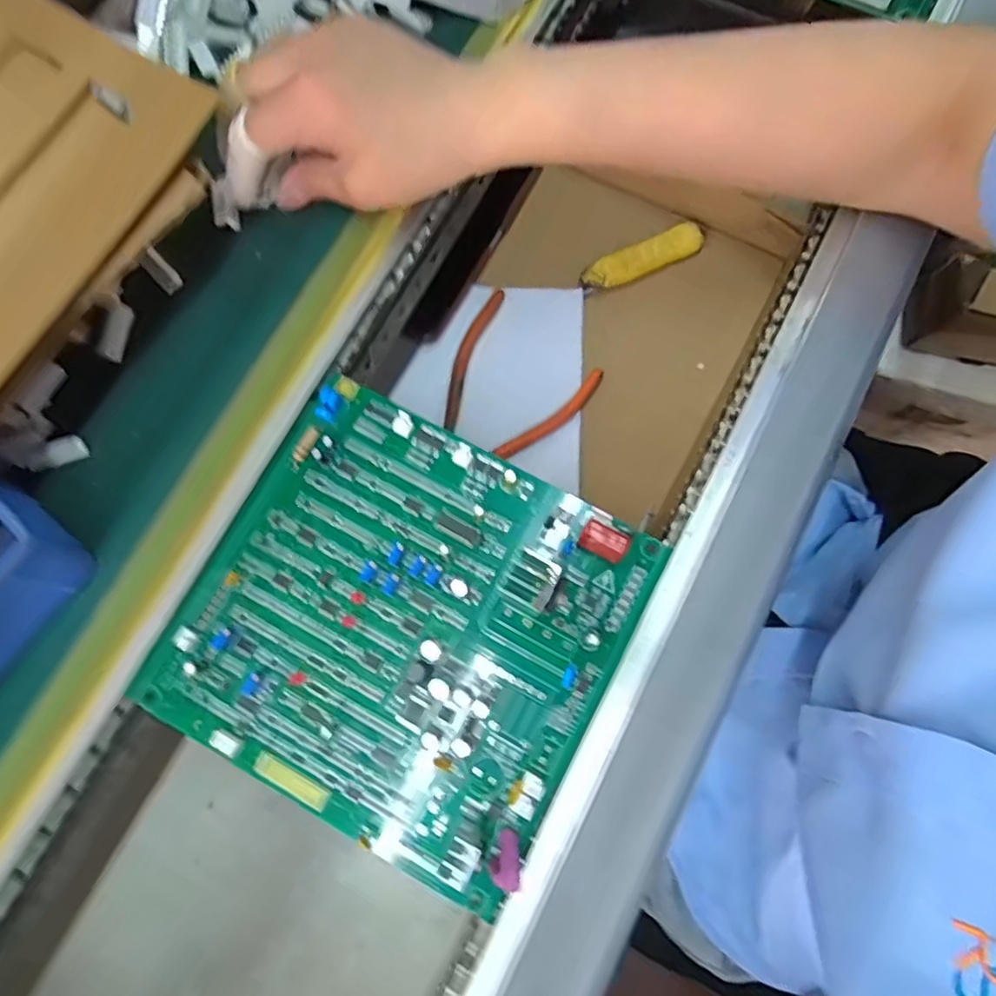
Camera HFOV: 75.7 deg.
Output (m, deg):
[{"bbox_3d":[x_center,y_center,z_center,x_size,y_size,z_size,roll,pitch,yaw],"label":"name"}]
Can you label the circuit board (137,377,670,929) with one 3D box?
[{"bbox_3d":[-0.043,0.055,0.288,0.185,0.019,0.175,28,79,6],"label":"circuit board"}]

